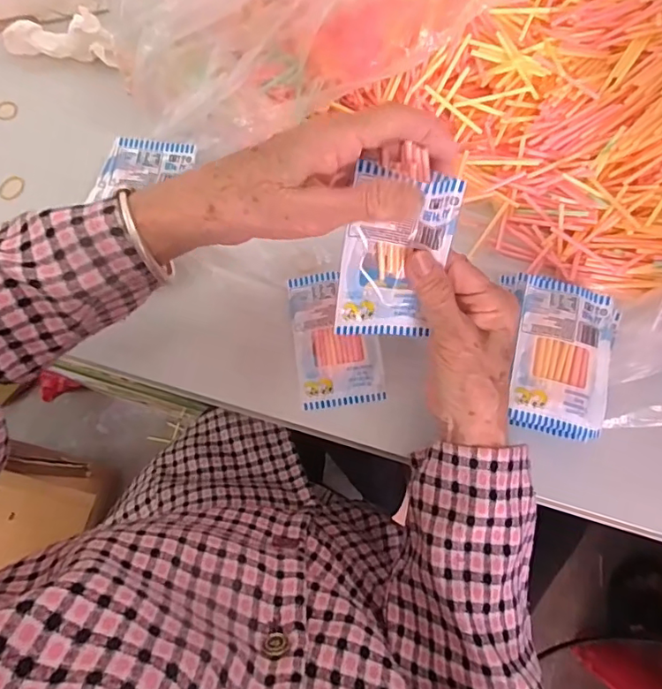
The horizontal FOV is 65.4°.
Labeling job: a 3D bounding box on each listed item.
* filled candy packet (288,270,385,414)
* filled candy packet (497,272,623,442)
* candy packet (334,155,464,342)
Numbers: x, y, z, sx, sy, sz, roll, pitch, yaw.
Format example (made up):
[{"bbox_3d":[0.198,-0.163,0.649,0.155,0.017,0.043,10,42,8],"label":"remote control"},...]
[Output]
[{"bbox_3d":[0.004,-0.005,0.406,0.064,0.013,0.104,-7,79,-1],"label":"filled candy packet"},{"bbox_3d":[0.166,0.010,0.374,0.084,0.027,0.112,11,74,4],"label":"filled candy packet"},{"bbox_3d":[0.037,-0.050,0.306,0.060,0.100,0.015,6,32,-4],"label":"candy packet"}]

